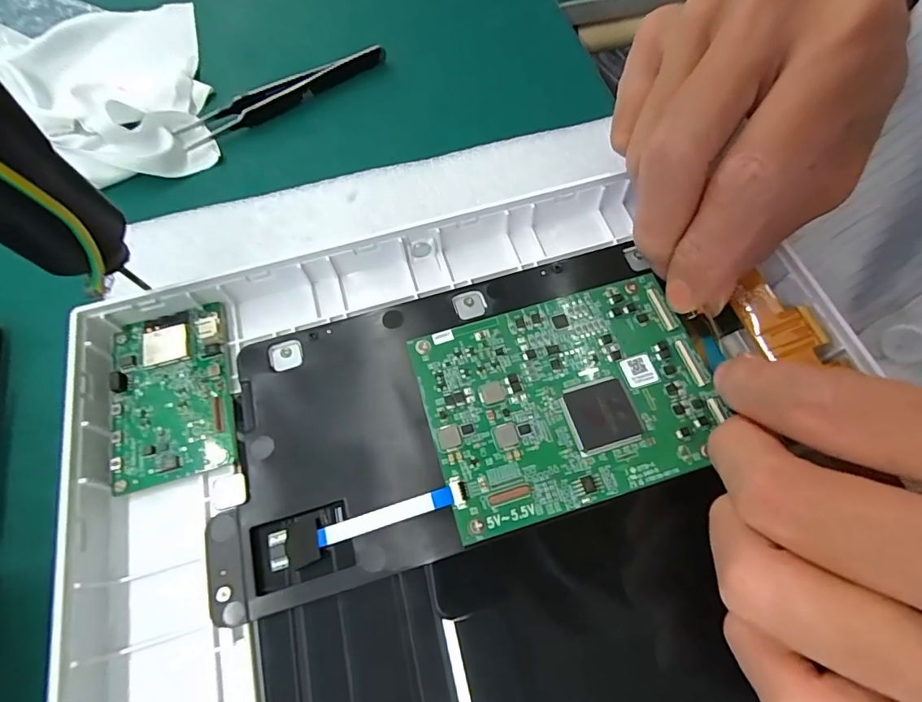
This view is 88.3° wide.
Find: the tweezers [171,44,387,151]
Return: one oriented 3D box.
[{"bbox_3d":[-0.090,-0.134,0.248,0.114,0.012,0.016,-29,67,-11],"label":"tweezers"}]

